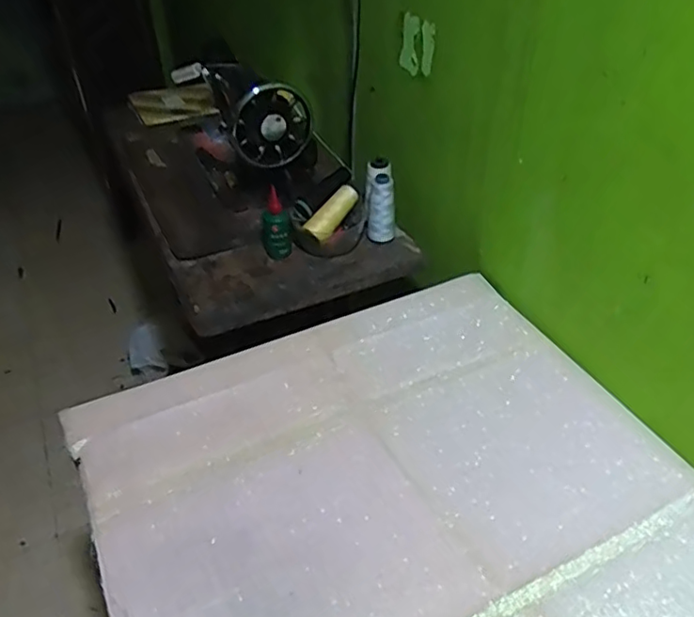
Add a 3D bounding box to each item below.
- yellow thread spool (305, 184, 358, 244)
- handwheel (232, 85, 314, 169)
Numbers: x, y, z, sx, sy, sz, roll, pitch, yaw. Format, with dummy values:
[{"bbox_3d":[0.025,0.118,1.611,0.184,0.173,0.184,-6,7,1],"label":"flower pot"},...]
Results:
[{"bbox_3d":[-0.023,-0.156,1.005,0.033,0.034,0.114,29,71,33],"label":"yellow thread spool"},{"bbox_3d":[-0.124,-0.297,1.006,0.131,0.134,0.034,-28,54,-12],"label":"handwheel"}]

